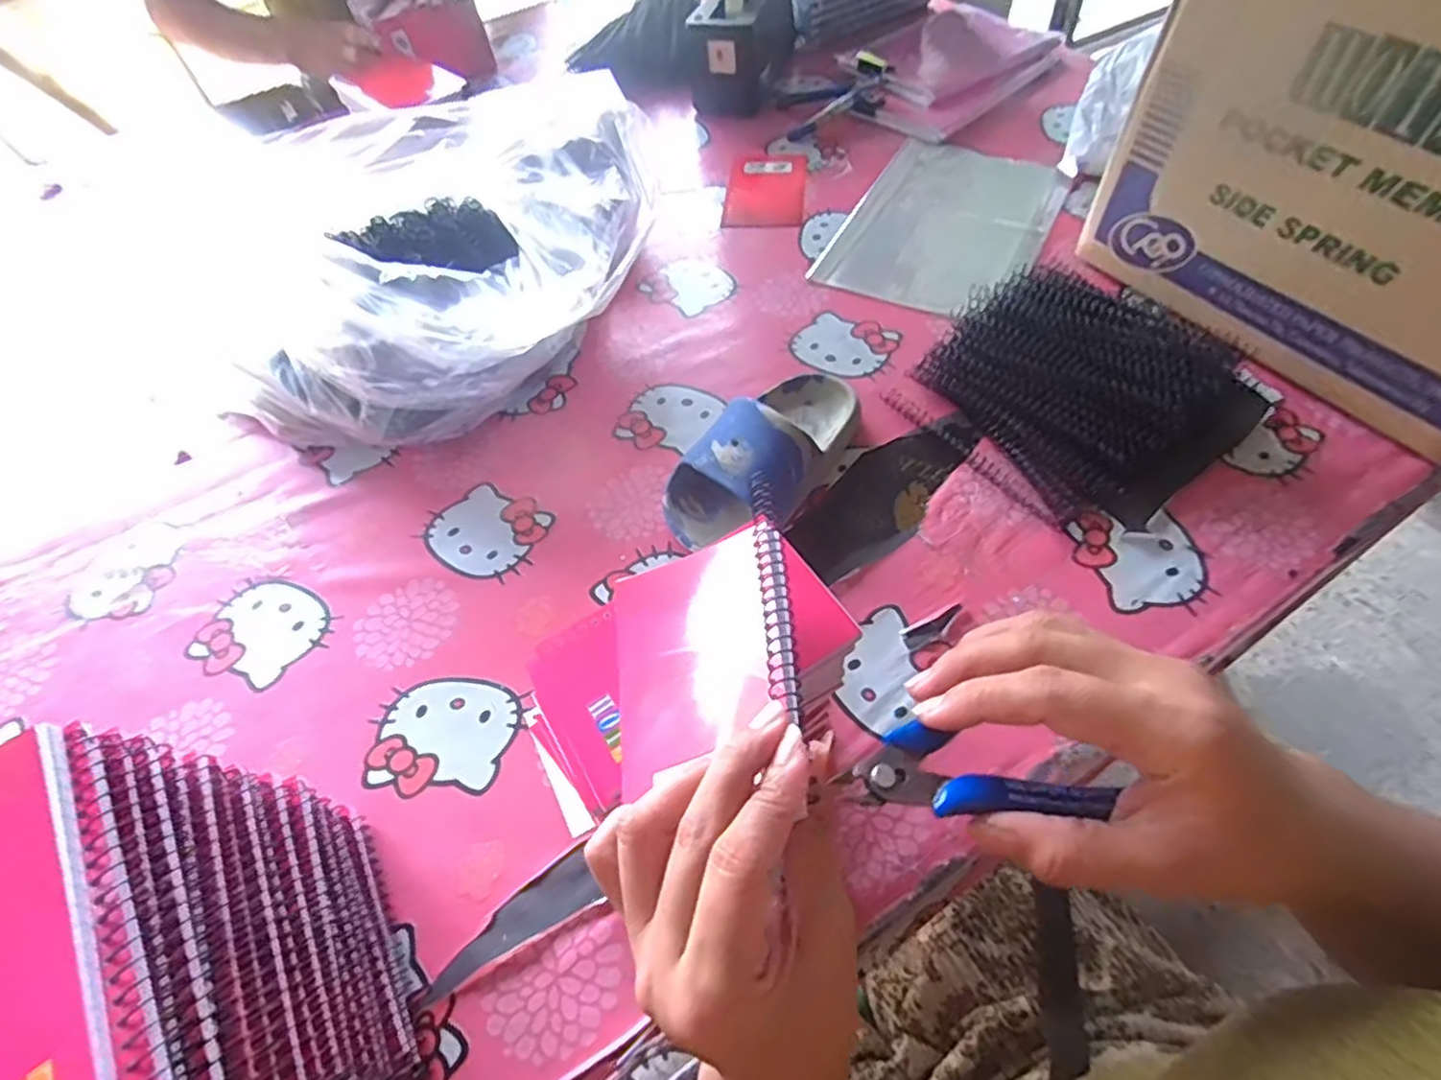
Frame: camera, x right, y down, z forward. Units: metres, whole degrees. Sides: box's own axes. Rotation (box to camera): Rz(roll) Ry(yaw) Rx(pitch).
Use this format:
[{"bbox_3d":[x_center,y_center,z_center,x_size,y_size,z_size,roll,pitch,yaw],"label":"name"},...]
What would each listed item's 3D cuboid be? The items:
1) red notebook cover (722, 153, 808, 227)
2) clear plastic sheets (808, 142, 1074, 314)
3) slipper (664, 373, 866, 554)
[{"bbox_3d":[0.047,-0.363,0.713,0.079,0.006,0.126,2,56,7],"label":"red notebook cover"},{"bbox_3d":[0.216,-0.307,0.654,0.170,0.008,0.240,23,61,19],"label":"clear plastic sheets"},{"bbox_3d":[0.033,-0.064,0.474,0.079,0.063,0.172,31,64,23],"label":"slipper"}]

